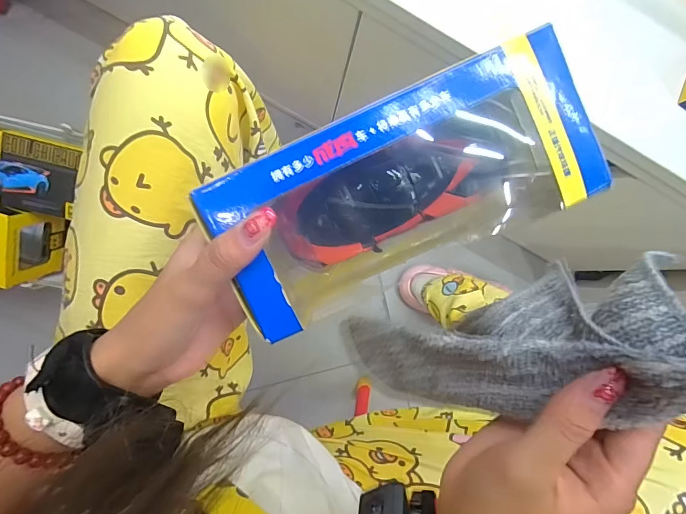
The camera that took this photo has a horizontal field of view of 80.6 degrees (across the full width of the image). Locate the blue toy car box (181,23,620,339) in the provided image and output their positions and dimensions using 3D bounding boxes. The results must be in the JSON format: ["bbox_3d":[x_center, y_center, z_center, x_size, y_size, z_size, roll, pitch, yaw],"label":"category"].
[{"bbox_3d":[0.032,-0.036,0.233,0.201,0.075,0.087,-25,90,-6],"label":"blue toy car box"}]

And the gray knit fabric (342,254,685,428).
[{"bbox_3d":[0.081,0.054,0.233,0.061,0.208,0.060,-20,89,-40],"label":"gray knit fabric"}]

